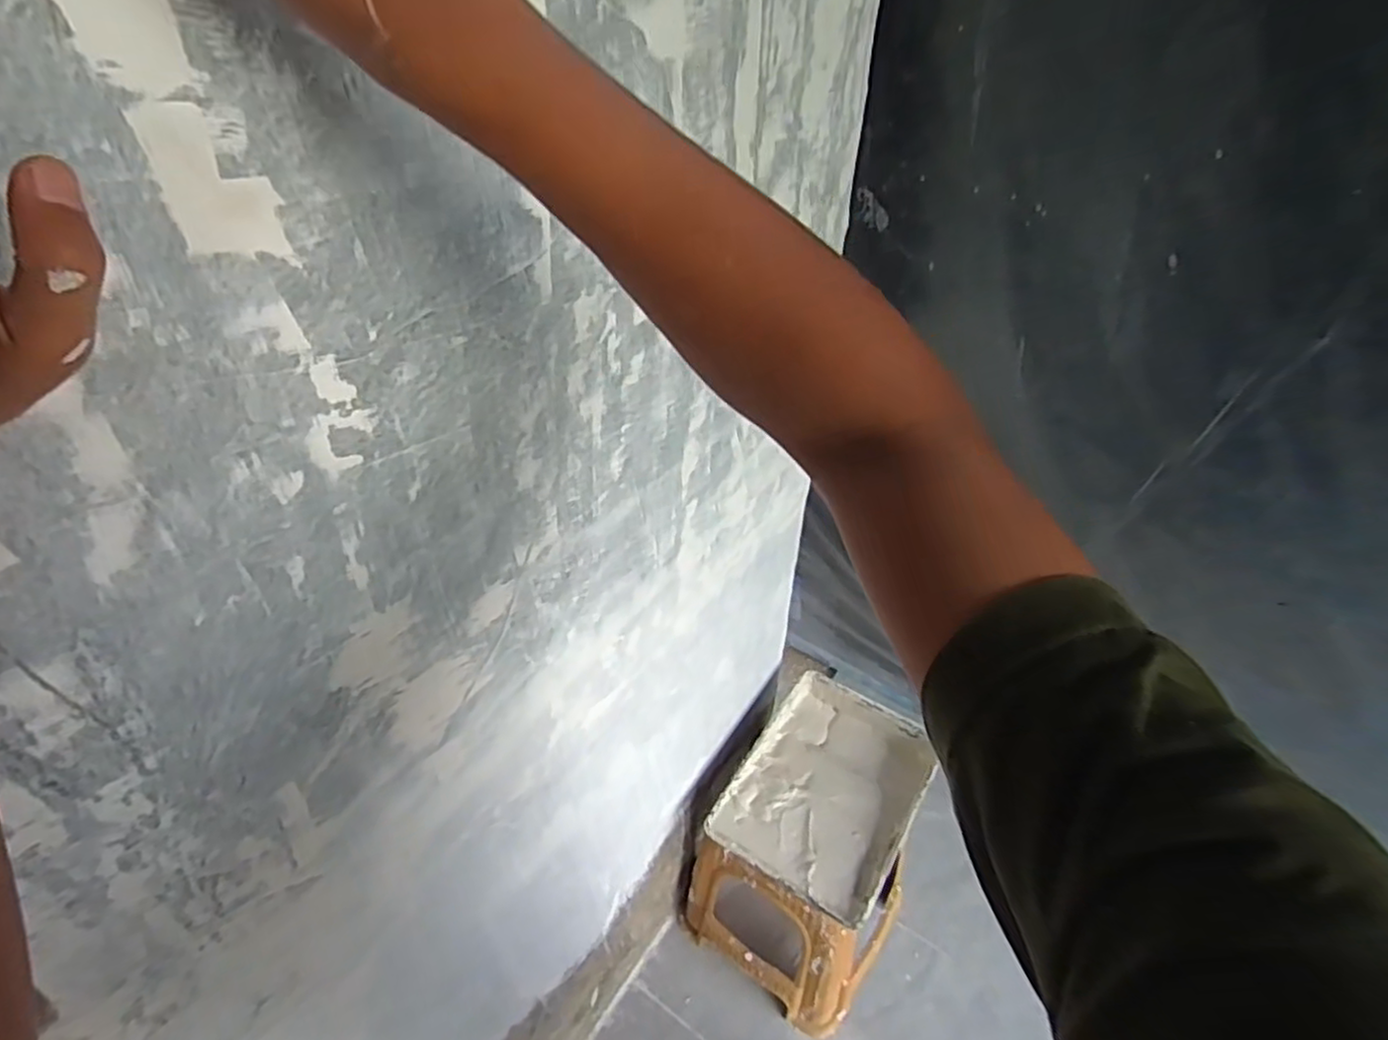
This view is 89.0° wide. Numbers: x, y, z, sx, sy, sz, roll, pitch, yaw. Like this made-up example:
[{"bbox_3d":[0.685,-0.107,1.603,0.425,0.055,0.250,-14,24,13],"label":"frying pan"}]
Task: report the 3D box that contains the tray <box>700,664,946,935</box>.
[{"bbox_3d":[0.222,0.456,1.193,0.280,0.032,0.343,23,49,25],"label":"tray"}]

